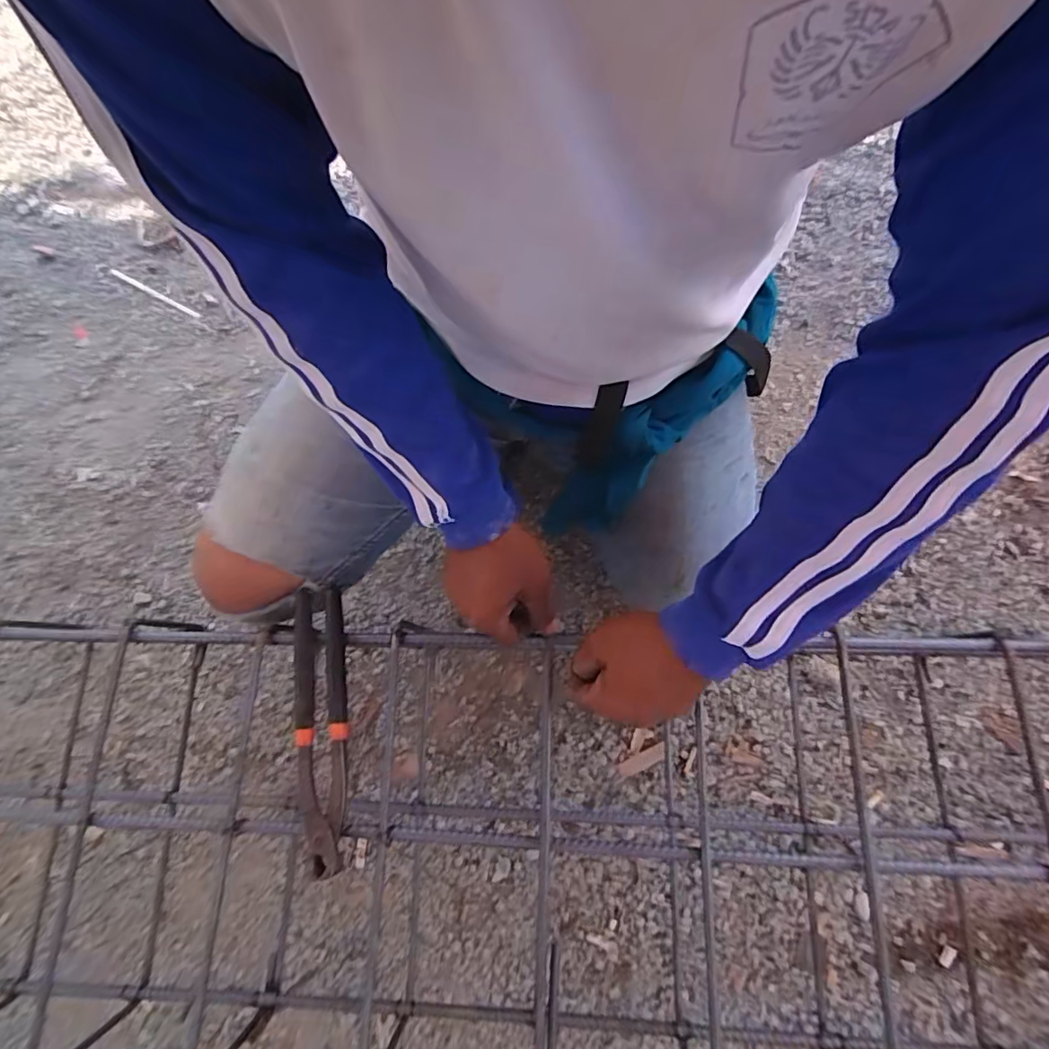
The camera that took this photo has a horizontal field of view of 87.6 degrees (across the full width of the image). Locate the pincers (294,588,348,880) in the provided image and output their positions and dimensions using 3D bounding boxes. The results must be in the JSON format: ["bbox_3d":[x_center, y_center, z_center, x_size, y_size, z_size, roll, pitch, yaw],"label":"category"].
[{"bbox_3d":[-0.168,0.162,0.451,0.040,0.023,0.217,-10,78,2],"label":"pincers"}]

